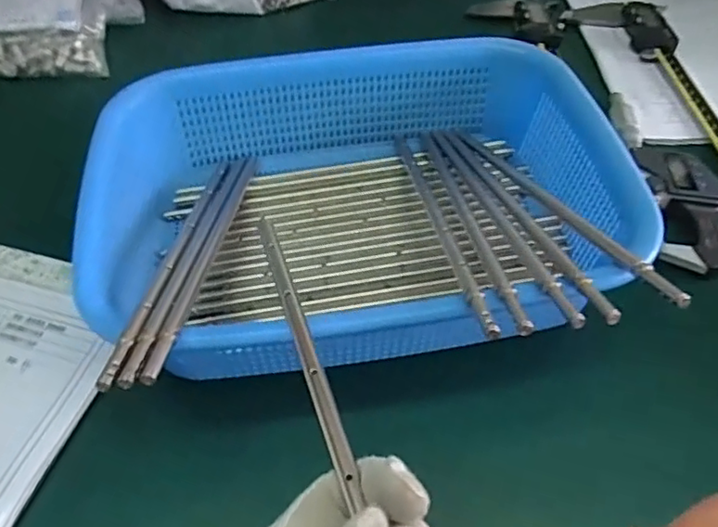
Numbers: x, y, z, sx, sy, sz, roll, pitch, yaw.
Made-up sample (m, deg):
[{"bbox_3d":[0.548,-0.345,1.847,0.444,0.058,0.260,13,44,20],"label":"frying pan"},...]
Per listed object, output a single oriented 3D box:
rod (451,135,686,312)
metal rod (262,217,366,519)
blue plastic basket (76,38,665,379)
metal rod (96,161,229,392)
[{"bbox_3d":[0.102,-0.033,0.331,0.008,0.010,0.200,-17,36,-12],"label":"rod"},{"bbox_3d":[-0.012,0.052,0.219,0.007,0.005,0.225,-15,43,-10],"label":"metal rod"},{"bbox_3d":[-0.001,-0.032,0.349,0.285,0.074,0.229,-7,53,-5],"label":"blue plastic basket"},{"bbox_3d":[-0.094,-0.011,0.323,0.007,0.004,0.220,0,31,1],"label":"metal rod"}]

